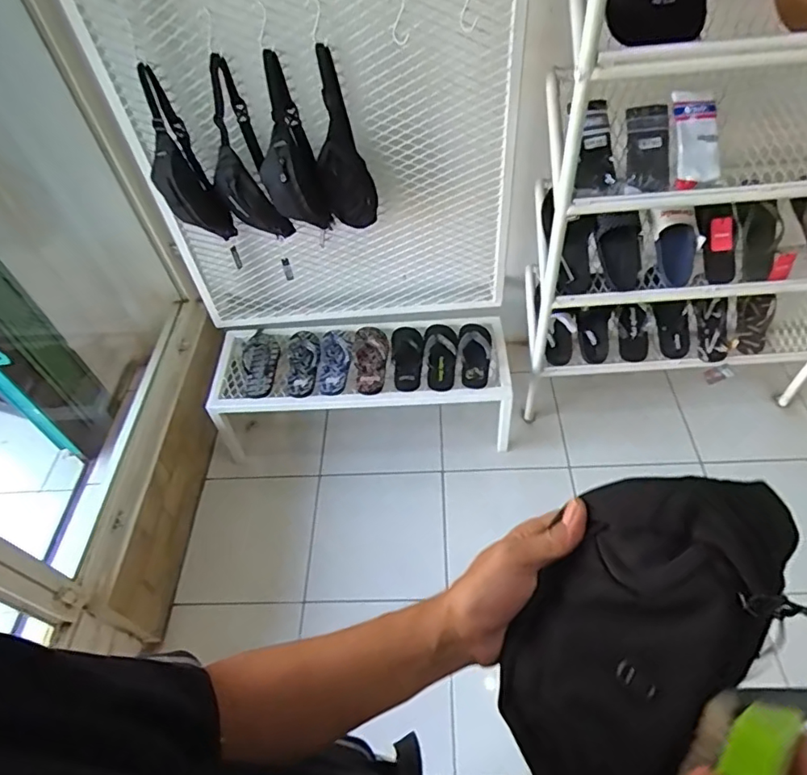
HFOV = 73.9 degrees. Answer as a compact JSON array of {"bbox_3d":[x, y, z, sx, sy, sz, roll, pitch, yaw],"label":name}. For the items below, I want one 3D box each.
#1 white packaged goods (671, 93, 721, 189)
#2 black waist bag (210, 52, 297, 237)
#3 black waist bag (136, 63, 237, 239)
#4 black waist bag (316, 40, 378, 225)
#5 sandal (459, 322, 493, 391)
[{"bbox_3d":[0.634,-0.540,1.166,0.087,0.036,0.215,0,83,6],"label":"white packaged goods"},{"bbox_3d":[-0.396,-0.547,1.319,0.147,0.442,0.073,-23,52,-12],"label":"black waist bag"},{"bbox_3d":[-0.536,-0.524,1.288,0.137,0.425,0.116,-22,52,-12],"label":"black waist bag"},{"bbox_3d":[-0.151,-0.587,1.320,0.130,0.417,0.078,-6,51,1],"label":"black waist bag"},{"bbox_3d":[0.216,-0.114,1.603,0.097,0.056,0.238,0,51,6],"label":"sandal"}]

